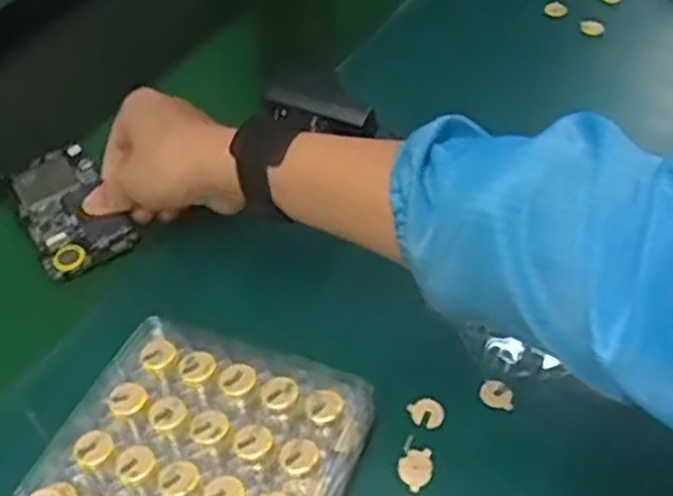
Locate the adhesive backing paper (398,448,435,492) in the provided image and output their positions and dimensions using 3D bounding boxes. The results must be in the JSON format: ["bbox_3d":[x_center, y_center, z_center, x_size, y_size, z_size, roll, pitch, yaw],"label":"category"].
[{"bbox_3d":[0.044,0.121,0.429,0.019,0.008,0.023,-5,46,-5],"label":"adhesive backing paper"}]

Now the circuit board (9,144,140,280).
[{"bbox_3d":[-0.196,-0.030,0.574,0.063,0.013,0.121,-24,54,-21],"label":"circuit board"}]

